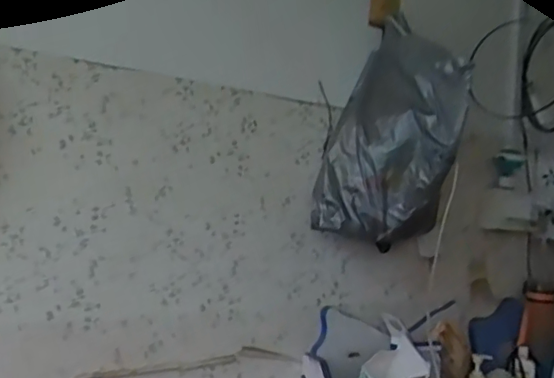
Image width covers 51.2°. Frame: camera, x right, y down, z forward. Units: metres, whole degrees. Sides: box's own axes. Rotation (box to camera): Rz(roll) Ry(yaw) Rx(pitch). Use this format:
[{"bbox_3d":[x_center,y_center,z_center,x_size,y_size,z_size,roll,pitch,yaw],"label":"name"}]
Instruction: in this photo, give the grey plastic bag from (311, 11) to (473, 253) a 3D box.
[{"bbox_3d":[0.176,-0.097,0.940,0.200,0.345,0.253,4,-1,6],"label":"grey plastic bag"}]

